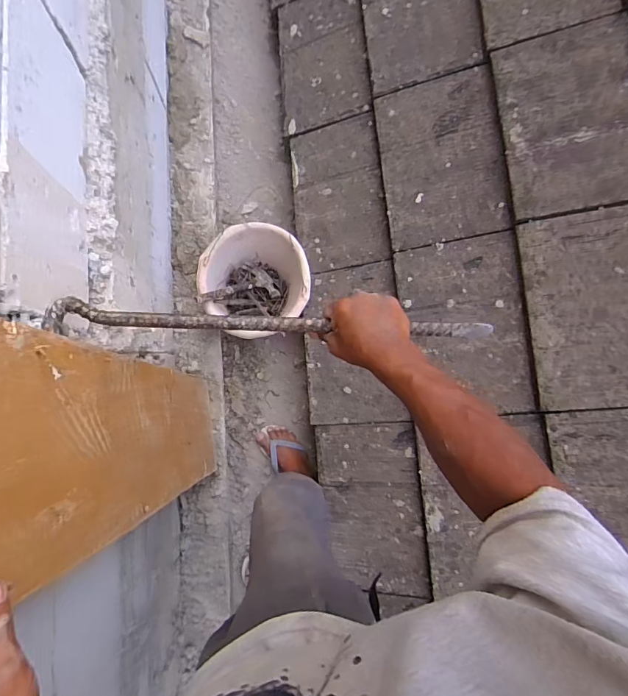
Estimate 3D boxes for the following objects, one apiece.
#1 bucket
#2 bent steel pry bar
[{"bbox_3d":[-0.156,-0.168,1.134,0.274,0.218,0.264,1,83,-5],"label":"bucket"},{"bbox_3d":[-0.051,-0.031,0.495,0.526,0.021,0.036,2,83,-1],"label":"bent steel pry bar"}]

